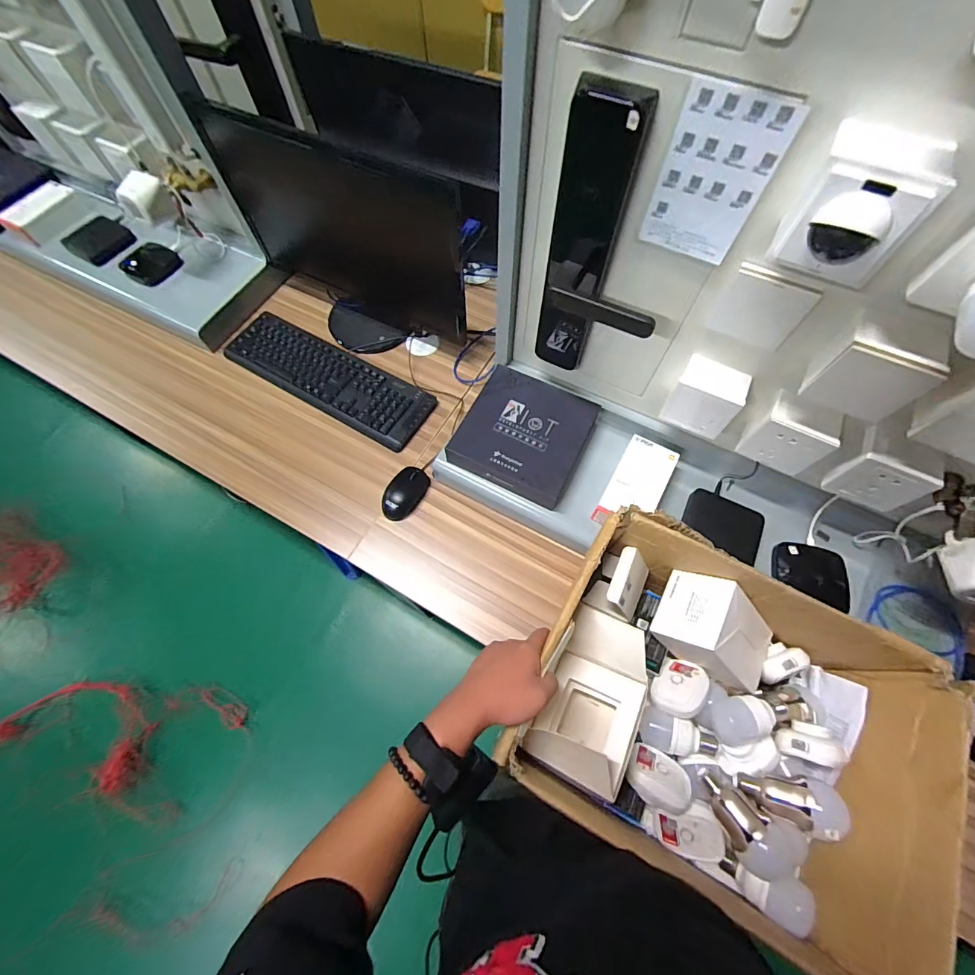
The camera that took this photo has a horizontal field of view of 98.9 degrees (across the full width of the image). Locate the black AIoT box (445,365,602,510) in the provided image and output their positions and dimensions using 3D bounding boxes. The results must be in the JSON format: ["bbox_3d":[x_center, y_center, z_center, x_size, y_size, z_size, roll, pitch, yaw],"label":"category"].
[{"bbox_3d":[0.063,-0.092,0.712,0.204,0.039,0.205,26,68,11],"label":"black AIoT box"}]

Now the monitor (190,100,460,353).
[{"bbox_3d":[-0.280,-0.452,0.808,0.530,0.309,0.151,29,69,12],"label":"monitor"}]

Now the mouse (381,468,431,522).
[{"bbox_3d":[-0.153,0.010,0.762,0.070,0.029,0.101,19,67,8],"label":"mouse"}]

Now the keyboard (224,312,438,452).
[{"bbox_3d":[-0.345,-0.237,0.875,0.484,0.022,0.142,29,69,12],"label":"keyboard"}]

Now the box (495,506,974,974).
[{"bbox_3d":[0.263,0.259,0.506,0.393,0.187,0.331,27,69,11],"label":"box"}]

